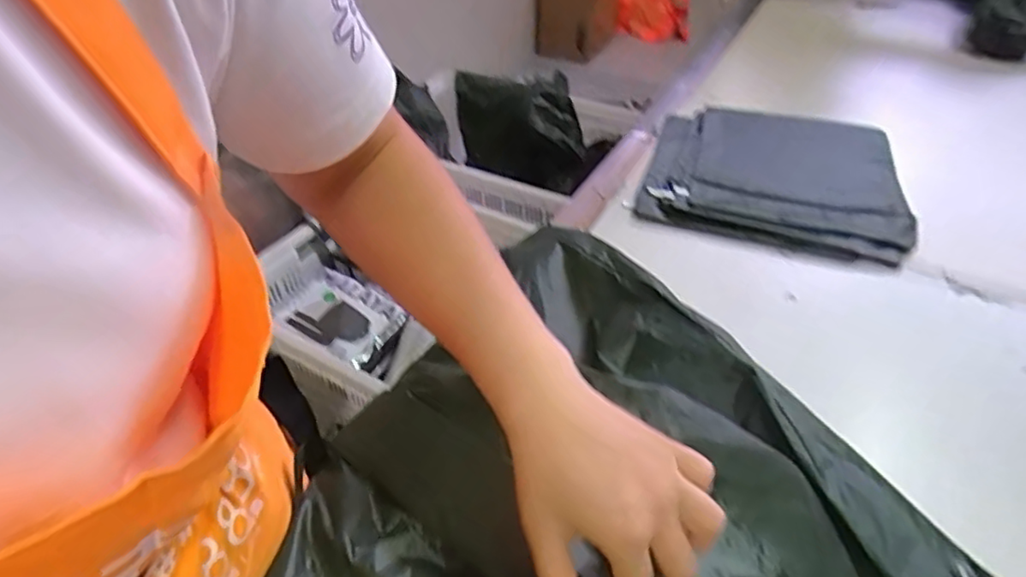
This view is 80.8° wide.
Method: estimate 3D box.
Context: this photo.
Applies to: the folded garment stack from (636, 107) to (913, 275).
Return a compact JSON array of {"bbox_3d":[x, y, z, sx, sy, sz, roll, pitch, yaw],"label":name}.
[{"bbox_3d":[0.356,-0.159,0.820,0.331,0.036,0.337,13,43,13],"label":"folded garment stack"}]

